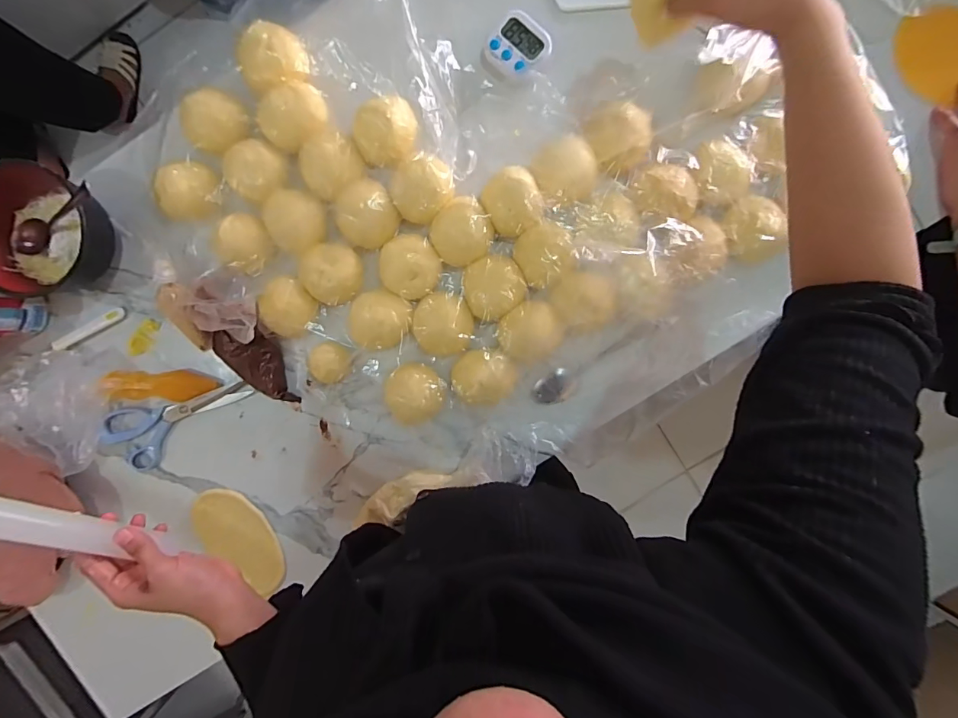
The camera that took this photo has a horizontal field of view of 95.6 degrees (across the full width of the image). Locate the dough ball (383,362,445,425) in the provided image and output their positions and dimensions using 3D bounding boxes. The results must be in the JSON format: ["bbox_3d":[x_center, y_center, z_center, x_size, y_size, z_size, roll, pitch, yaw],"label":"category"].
[{"bbox_3d":[-0.075,0.041,0.516,0.068,0.047,0.074,0,94,1],"label":"dough ball"}]

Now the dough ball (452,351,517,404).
[{"bbox_3d":[0.004,0.023,0.498,0.073,0.040,0.067,0,94,1],"label":"dough ball"}]

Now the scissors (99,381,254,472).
[{"bbox_3d":[-0.375,0.083,0.545,0.185,0.016,0.081,-18,93,2],"label":"scissors"}]

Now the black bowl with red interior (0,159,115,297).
[{"bbox_3d":[-0.506,-0.145,0.502,0.134,0.066,0.138,0,94,1],"label":"black bowl with red interior"}]

